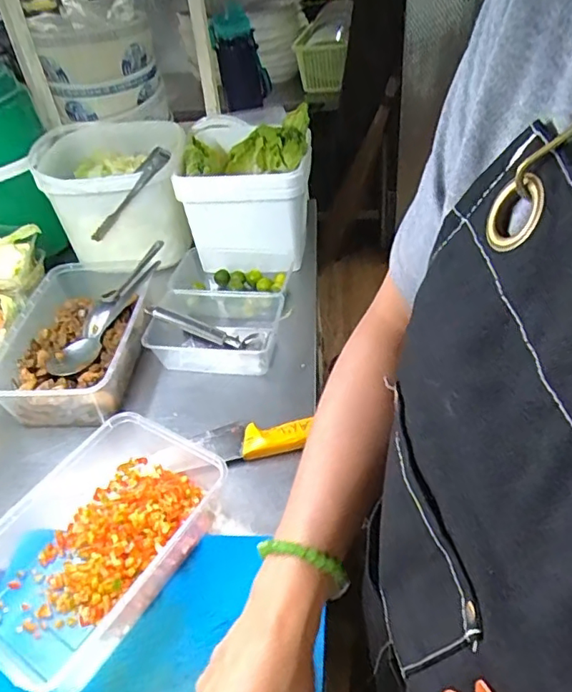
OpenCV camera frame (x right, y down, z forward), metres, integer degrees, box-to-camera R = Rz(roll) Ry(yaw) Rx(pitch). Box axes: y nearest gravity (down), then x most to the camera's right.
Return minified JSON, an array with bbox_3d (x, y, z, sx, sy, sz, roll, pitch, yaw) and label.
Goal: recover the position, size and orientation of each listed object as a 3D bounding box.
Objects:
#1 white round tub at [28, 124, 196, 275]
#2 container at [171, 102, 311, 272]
[{"bbox_3d":[-0.258,-0.246,0.877,0.234,0.157,0.254,-4,42,4],"label":"white round tub"},{"bbox_3d":[-0.051,-0.240,0.863,0.185,0.160,0.185,1,43,9],"label":"container"}]

